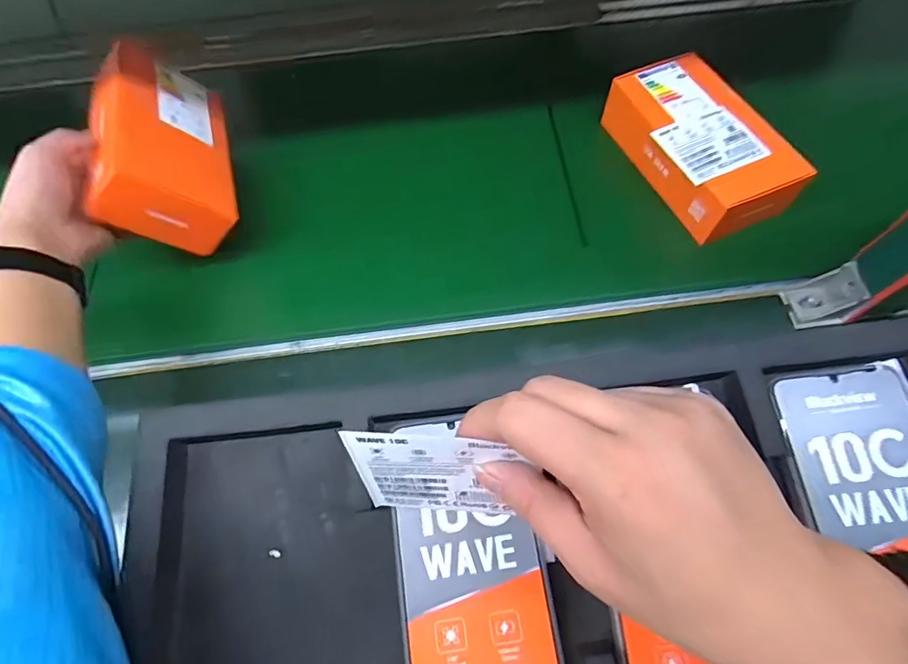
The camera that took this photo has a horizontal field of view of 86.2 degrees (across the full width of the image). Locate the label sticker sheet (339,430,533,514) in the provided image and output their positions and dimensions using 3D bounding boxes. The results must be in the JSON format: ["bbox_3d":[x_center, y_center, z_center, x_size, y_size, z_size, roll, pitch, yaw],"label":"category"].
[{"bbox_3d":[-0.010,0.066,0.221,0.070,0.068,0.004,1,46,6],"label":"label sticker sheet"}]

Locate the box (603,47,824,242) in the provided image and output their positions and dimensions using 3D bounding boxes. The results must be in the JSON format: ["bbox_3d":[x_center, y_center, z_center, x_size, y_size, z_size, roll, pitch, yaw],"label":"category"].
[{"bbox_3d":[0.248,-0.187,0.491,0.107,0.061,0.190,-21,65,-7],"label":"box"}]

